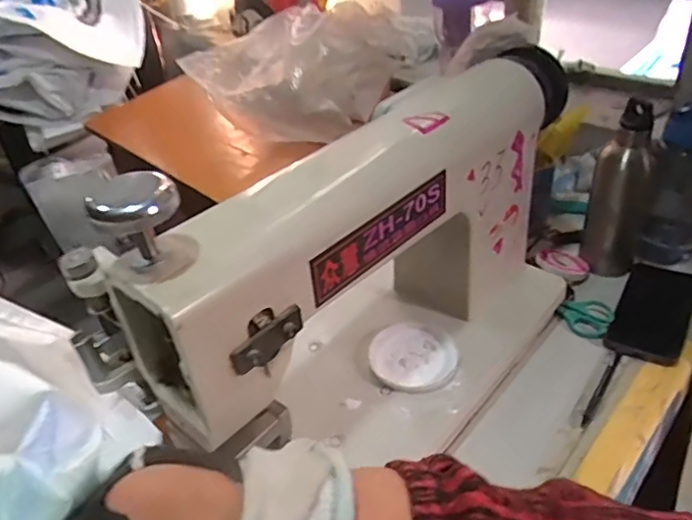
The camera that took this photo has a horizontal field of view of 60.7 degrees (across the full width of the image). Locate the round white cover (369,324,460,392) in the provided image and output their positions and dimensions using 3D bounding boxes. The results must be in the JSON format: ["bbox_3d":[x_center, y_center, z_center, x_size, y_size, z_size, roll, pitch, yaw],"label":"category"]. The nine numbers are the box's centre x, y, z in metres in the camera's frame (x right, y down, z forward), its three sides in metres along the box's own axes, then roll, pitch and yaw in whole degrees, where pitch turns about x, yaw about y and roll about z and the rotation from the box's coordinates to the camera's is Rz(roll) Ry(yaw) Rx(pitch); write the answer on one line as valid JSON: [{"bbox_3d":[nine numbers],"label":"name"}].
[{"bbox_3d":[0.069,0.099,0.613,0.091,0.010,0.089,-4,36,3],"label":"round white cover"}]

